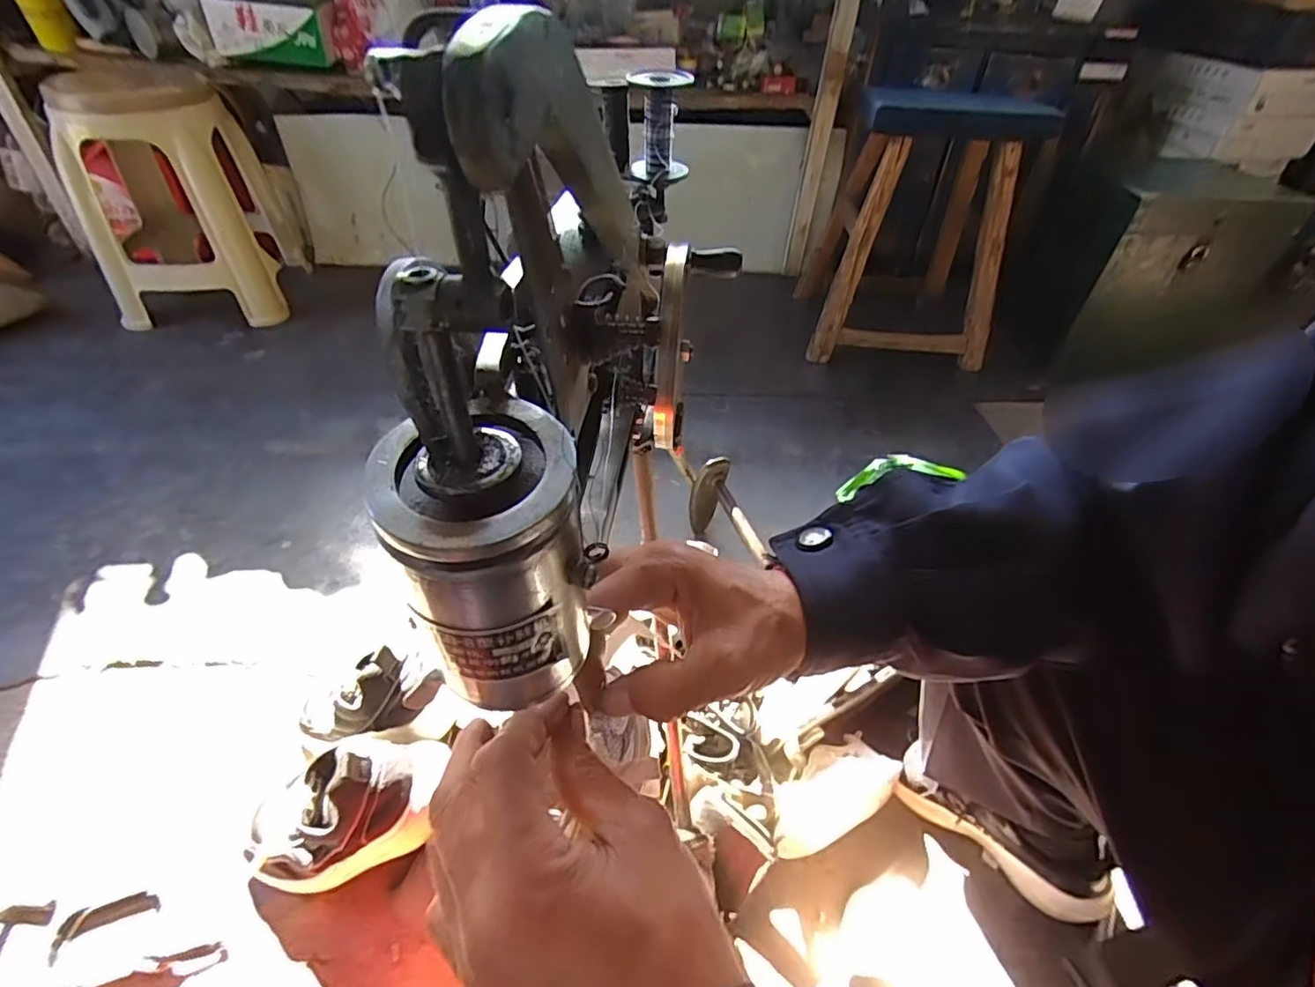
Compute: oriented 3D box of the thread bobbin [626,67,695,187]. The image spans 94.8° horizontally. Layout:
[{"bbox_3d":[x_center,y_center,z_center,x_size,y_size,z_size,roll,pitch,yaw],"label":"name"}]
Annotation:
[{"bbox_3d":[0.002,-0.231,0.387,0.038,0.055,0.039,0,43,-4],"label":"thread bobbin"}]

